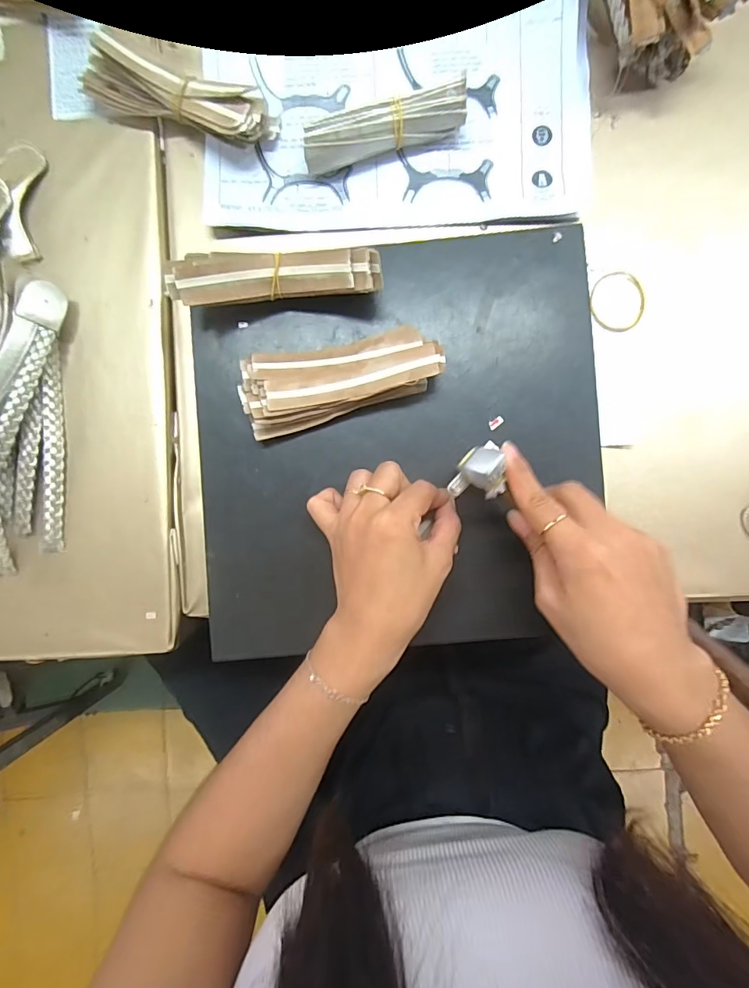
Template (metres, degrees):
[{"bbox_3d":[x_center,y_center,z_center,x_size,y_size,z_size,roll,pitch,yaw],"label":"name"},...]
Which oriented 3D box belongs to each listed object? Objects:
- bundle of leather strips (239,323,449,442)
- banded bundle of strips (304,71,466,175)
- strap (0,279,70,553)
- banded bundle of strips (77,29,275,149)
[{"bbox_3d":[-0.025,-0.085,0.321,0.140,0.028,0.056,-14,90,1],"label":"bundle of leather strips"},{"bbox_3d":[0.007,-0.279,0.341,0.123,0.032,0.031,-14,90,1],"label":"banded bundle of strips"},{"bbox_3d":[-0.266,-0.059,0.340,0.040,0.035,0.198,2,90,1],"label":"strap"},{"bbox_3d":[-0.151,-0.303,0.342,0.144,0.034,0.040,21,90,1],"label":"banded bundle of strips"}]

